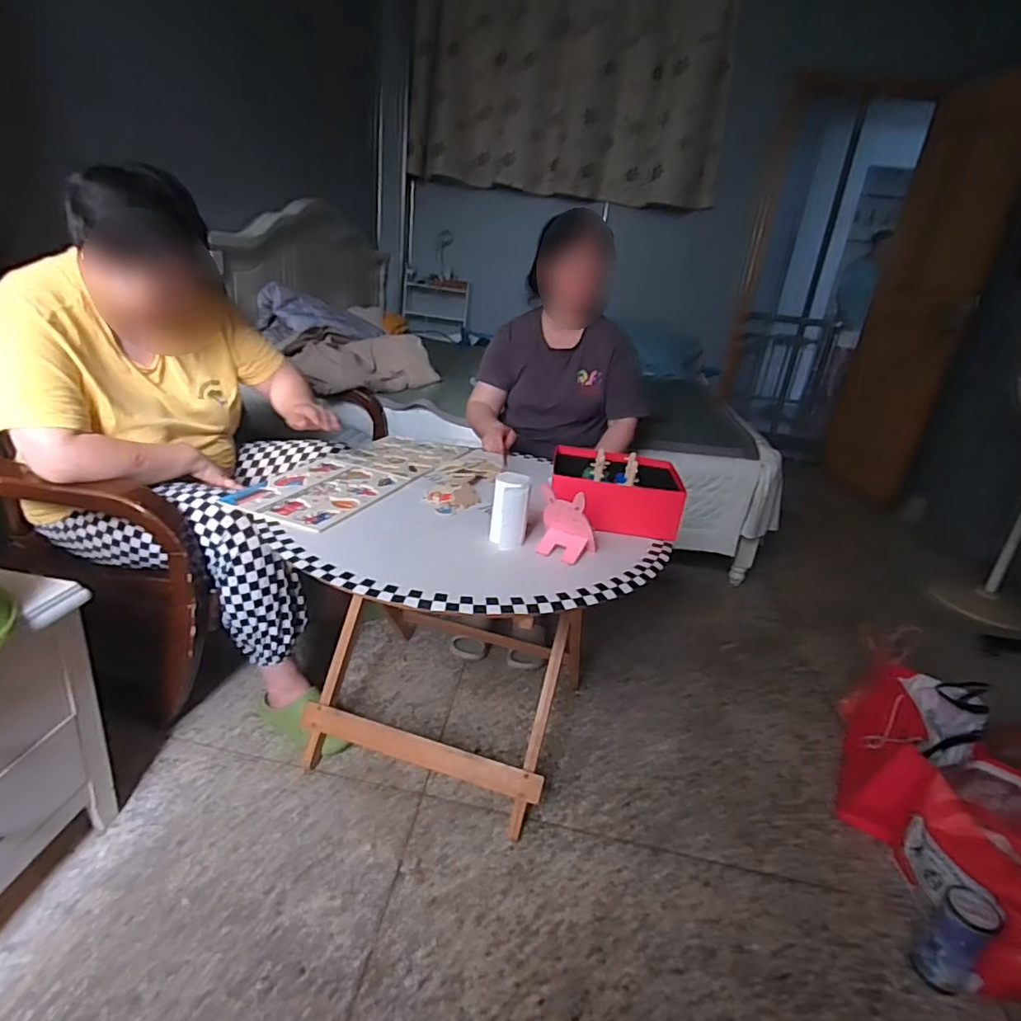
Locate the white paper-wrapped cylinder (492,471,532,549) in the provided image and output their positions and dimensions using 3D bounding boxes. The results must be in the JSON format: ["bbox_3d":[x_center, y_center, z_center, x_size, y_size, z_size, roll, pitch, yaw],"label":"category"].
[{"bbox_3d":[-0.001,-0.001,0.982,0.061,0.113,0.071,8,25,1],"label":"white paper-wrapped cylinder"}]

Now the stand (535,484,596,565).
[{"bbox_3d":[0.093,0.021,0.961,0.097,0.112,0.061,17,26,19],"label":"stand"}]

